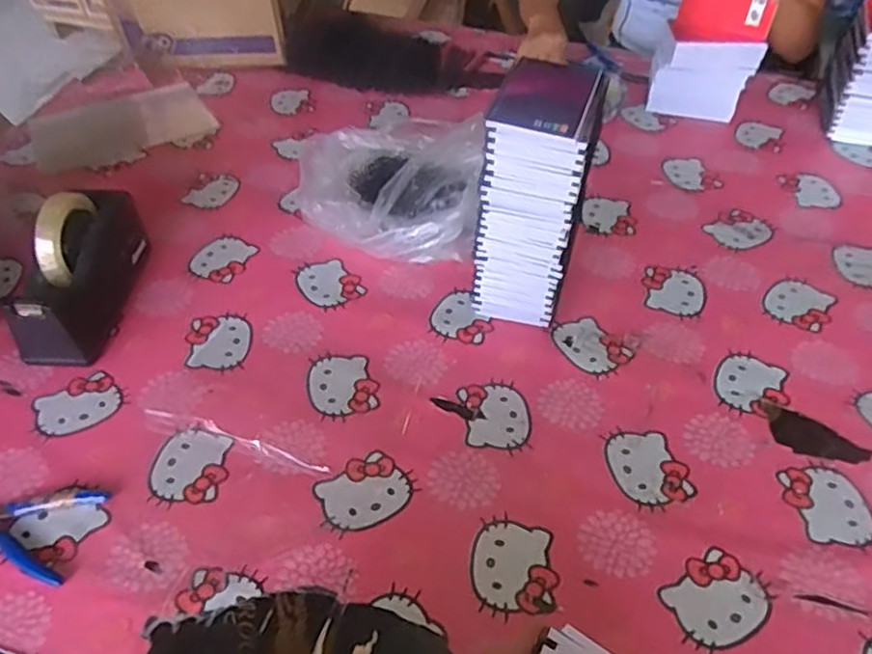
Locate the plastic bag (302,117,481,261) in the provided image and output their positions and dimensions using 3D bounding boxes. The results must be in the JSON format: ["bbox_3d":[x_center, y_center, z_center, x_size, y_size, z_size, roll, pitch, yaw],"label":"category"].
[{"bbox_3d":[-0.055,-0.190,0.889,0.225,0.101,0.233,9,47,8],"label":"plastic bag"}]

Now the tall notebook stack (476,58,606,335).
[{"bbox_3d":[0.105,-0.133,0.736,0.099,0.262,0.131,13,48,13],"label":"tall notebook stack"}]

